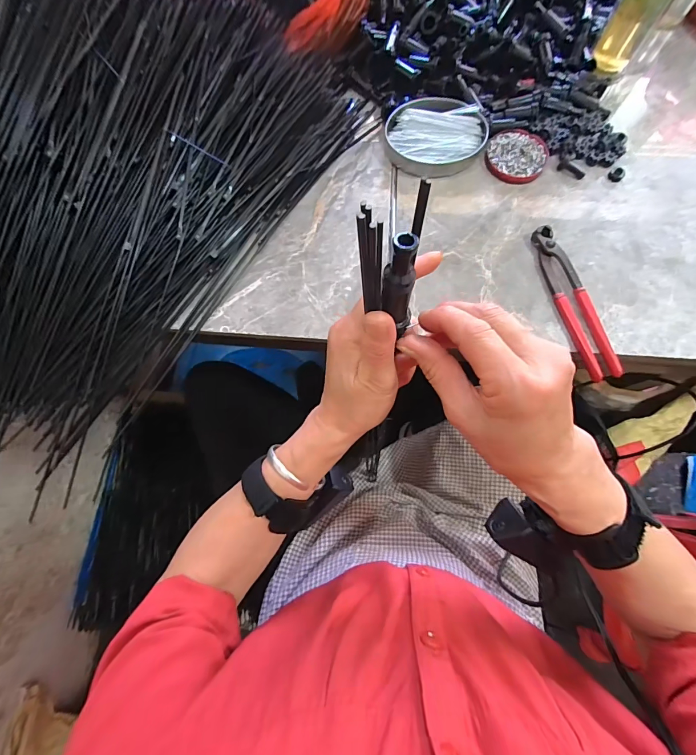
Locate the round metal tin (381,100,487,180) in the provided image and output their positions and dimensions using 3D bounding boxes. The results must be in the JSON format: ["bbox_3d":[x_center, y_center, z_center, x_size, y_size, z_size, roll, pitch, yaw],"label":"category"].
[{"bbox_3d":[0.121,-0.335,0.514,0.135,0.026,0.106,-8,75,-3],"label":"round metal tin"}]

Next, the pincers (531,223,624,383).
[{"bbox_3d":[0.274,-0.093,0.450,0.038,0.018,0.201,-12,75,-4],"label":"pincers"}]

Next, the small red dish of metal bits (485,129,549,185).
[{"bbox_3d":[0.235,-0.309,0.517,0.080,0.014,0.079,0,75,-1],"label":"small red dish of metal bits"}]

